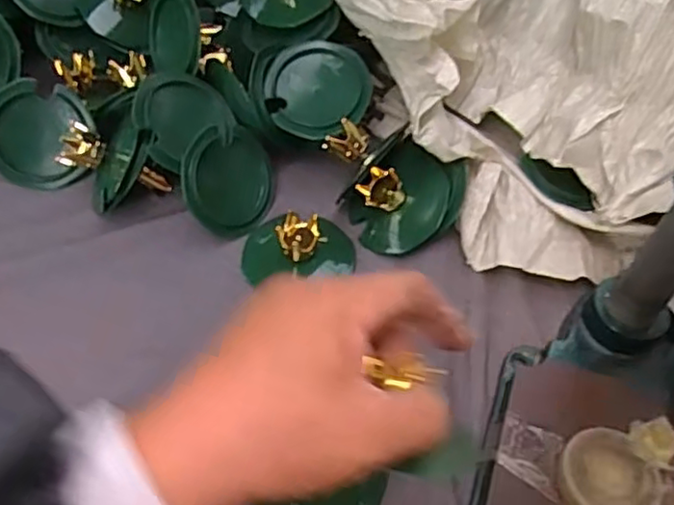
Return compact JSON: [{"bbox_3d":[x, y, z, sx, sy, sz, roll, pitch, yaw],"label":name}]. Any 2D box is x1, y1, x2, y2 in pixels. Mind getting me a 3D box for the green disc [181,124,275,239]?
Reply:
[{"bbox_3d":[-0.075,-0.051,0.463,0.010,0.074,0.075,3,33,47],"label":"green disc"}]

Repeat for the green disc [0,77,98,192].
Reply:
[{"bbox_3d":[-0.220,-0.085,0.481,0.075,0.012,0.076,0,95,-1],"label":"green disc"}]

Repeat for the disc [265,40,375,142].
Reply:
[{"bbox_3d":[-0.013,-0.120,0.480,0.073,0.011,0.072,0,80,-1],"label":"disc"}]

